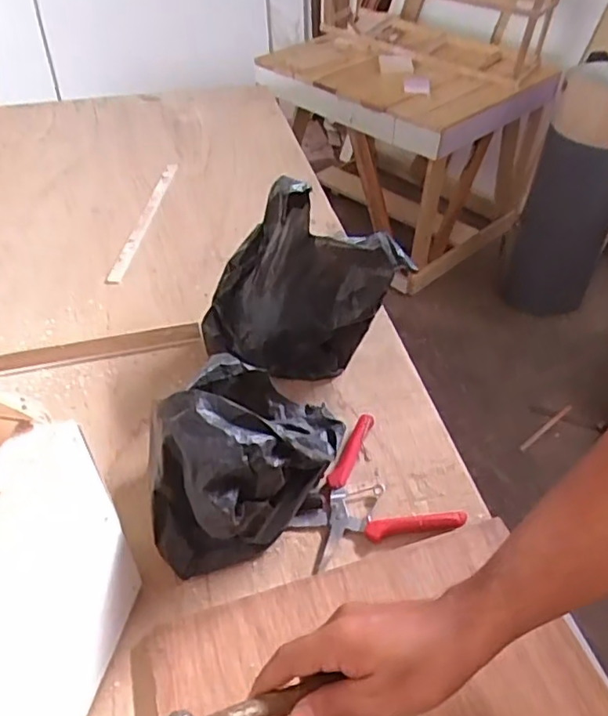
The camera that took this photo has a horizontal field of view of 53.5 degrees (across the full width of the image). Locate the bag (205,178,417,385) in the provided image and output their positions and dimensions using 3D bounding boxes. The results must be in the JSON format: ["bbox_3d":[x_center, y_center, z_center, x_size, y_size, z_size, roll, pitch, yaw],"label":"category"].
[{"bbox_3d":[-0.005,-0.075,0.716,0.197,0.174,0.183,22,49,21],"label":"bag"}]

